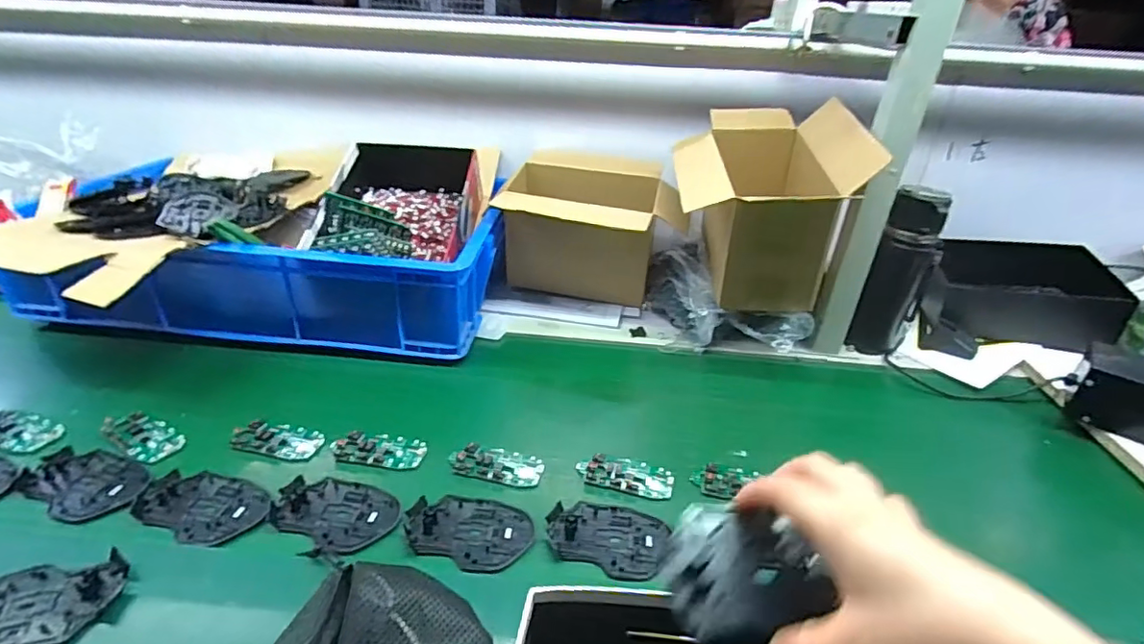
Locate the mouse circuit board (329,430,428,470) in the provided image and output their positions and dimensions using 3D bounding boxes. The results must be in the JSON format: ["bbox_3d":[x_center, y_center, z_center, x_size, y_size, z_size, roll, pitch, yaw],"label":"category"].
[{"bbox_3d":[-0.207,0.135,0.600,0.097,0.007,0.045,8,30,7],"label":"mouse circuit board"}]

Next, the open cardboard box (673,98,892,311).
[{"bbox_3d":[0.257,-0.166,0.788,0.228,0.224,0.261,9,31,9],"label":"open cardboard box"}]

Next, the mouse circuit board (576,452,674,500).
[{"bbox_3d":[0.057,0.160,0.587,0.098,0.010,0.045,9,31,9],"label":"mouse circuit board"}]

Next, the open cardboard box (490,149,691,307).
[{"bbox_3d":[0.016,-0.151,0.915,0.245,0.188,0.175,12,31,14],"label":"open cardboard box"}]

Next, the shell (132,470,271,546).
[{"bbox_3d":[-0.347,0.172,0.526,0.116,0.011,0.072,14,32,17],"label":"shell"}]

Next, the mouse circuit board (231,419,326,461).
[{"bbox_3d":[-0.317,0.126,0.603,0.093,0.007,0.048,7,30,5],"label":"mouse circuit board"}]

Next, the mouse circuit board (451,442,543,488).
[{"bbox_3d":[-0.079,0.149,0.589,0.098,0.010,0.046,9,31,9],"label":"mouse circuit board"}]

